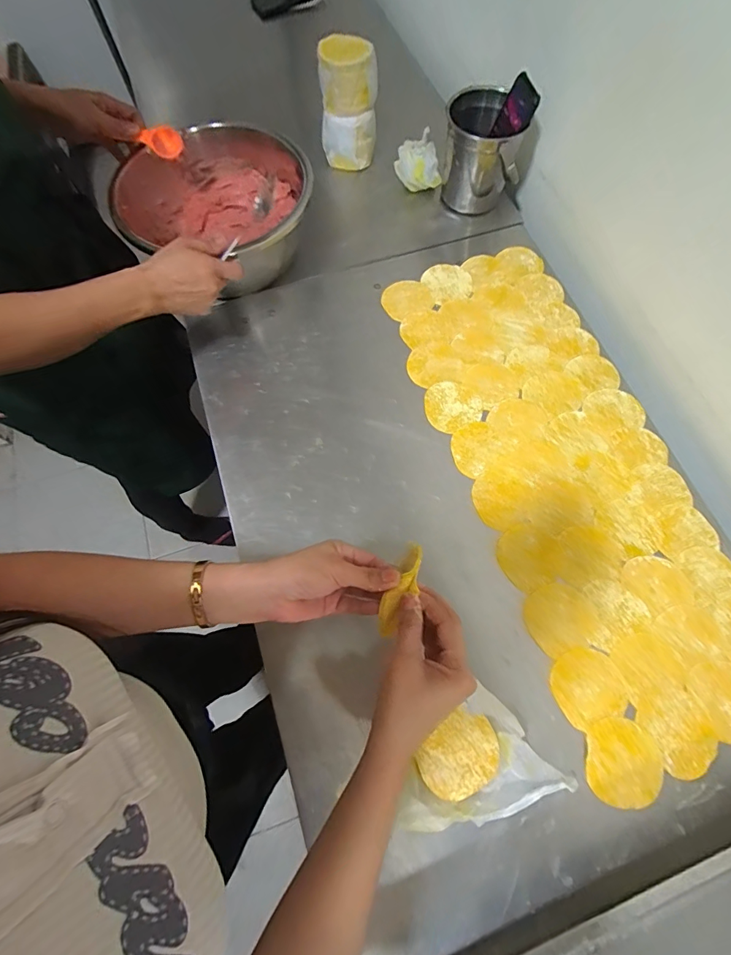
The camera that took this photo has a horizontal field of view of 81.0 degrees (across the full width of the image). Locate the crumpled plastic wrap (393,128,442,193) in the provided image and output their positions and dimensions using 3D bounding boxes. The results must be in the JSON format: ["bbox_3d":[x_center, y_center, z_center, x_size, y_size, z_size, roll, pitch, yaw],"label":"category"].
[{"bbox_3d":[0.092,-0.553,0.770,0.071,0.071,0.072,-18,70,-6],"label":"crumpled plastic wrap"}]

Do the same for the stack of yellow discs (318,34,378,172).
[{"bbox_3d":[-0.031,-0.663,0.779,0.098,0.170,0.099,5,69,3],"label":"stack of yellow discs"}]

